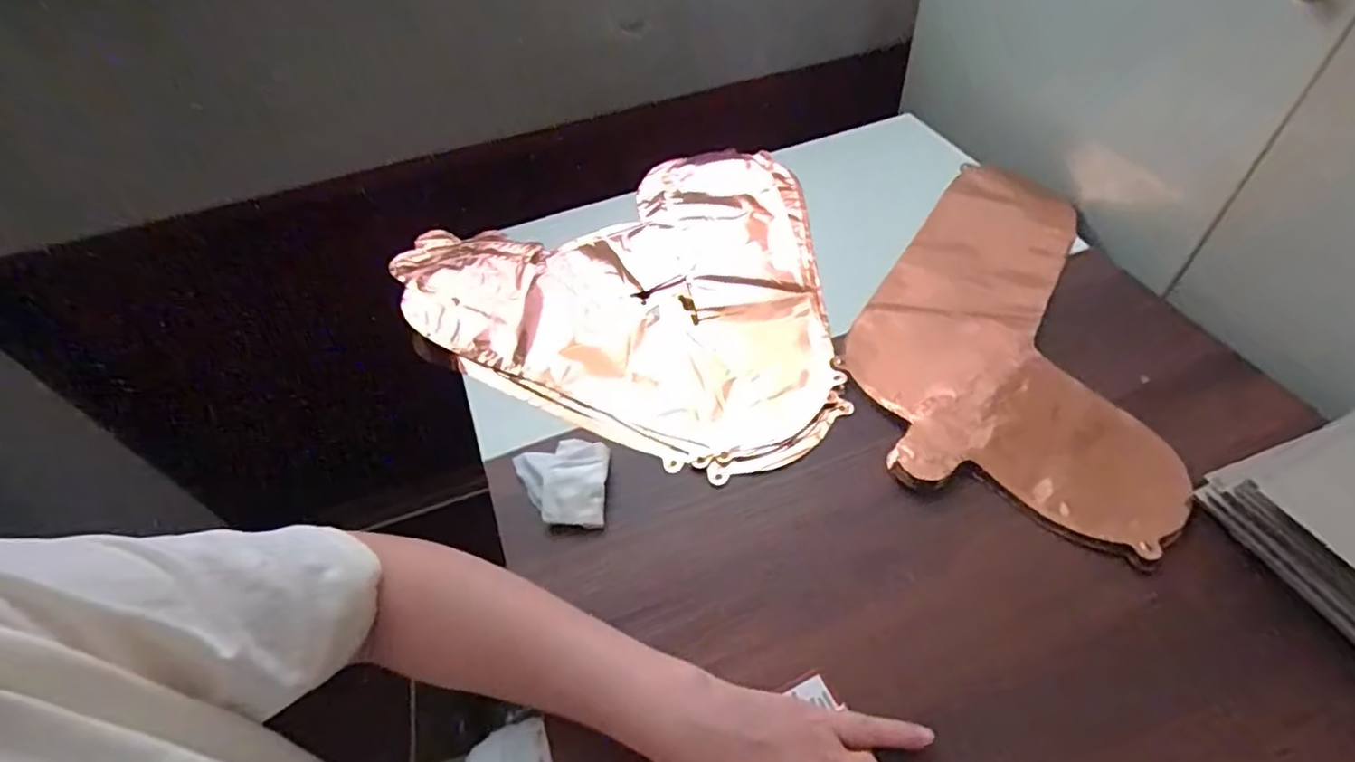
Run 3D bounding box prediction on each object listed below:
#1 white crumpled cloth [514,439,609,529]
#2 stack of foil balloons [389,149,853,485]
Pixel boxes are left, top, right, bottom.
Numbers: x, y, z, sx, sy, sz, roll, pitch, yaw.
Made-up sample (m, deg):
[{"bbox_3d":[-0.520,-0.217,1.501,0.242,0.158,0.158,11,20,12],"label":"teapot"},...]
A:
[{"bbox_3d":[-0.085,0.073,0.450,0.070,0.014,0.065,-2,50,2],"label":"white crumpled cloth"},{"bbox_3d":[-0.023,-0.119,0.604,0.407,0.016,0.387,19,54,18],"label":"stack of foil balloons"}]

